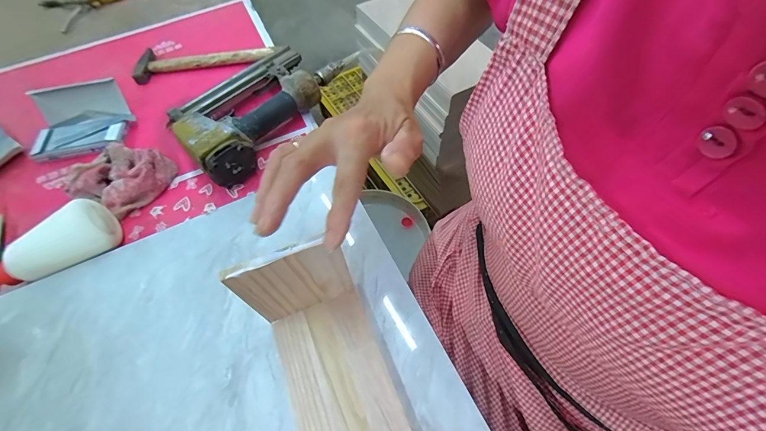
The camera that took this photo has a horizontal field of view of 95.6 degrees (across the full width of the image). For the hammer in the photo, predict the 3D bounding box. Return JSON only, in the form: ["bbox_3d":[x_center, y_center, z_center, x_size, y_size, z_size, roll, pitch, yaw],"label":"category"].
[{"bbox_3d":[-0.293,-0.265,0.587,0.242,0.025,0.065,-6,57,0],"label":"hammer"}]

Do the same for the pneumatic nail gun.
[{"bbox_3d":[-0.184,-0.162,0.491,0.157,0.058,0.245,29,64,20],"label":"pneumatic nail gun"}]

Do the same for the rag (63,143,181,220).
[{"bbox_3d":[-0.354,-0.058,0.455,0.143,0.035,0.099,18,61,15],"label":"rag"}]

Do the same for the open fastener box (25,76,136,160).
[{"bbox_3d":[-0.444,-0.142,0.505,0.132,0.049,0.098,-11,57,-3],"label":"open fastener box"}]

